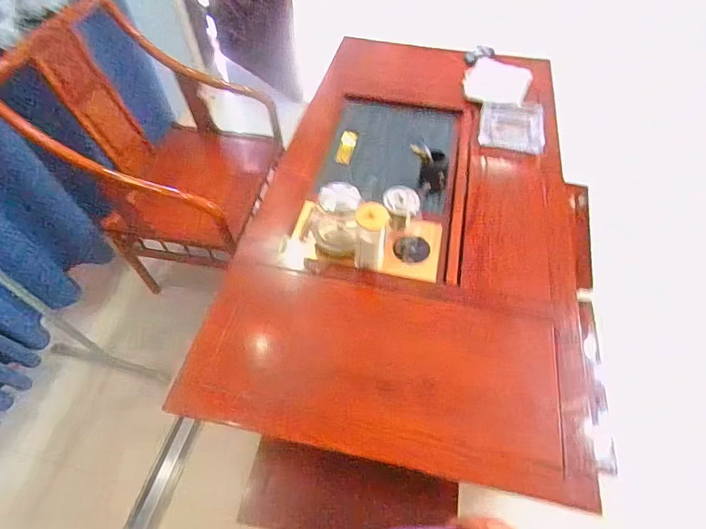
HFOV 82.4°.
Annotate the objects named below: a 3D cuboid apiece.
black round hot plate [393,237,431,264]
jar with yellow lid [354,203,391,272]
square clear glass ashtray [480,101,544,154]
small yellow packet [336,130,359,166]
[{"bbox_3d":[0.150,-0.039,1.031,0.089,0.010,0.073,-4,67,5],"label":"black round hot plate"},{"bbox_3d":[0.041,-0.052,0.912,0.069,0.184,0.063,0,56,0],"label":"jar with yellow lid"},{"bbox_3d":[0.502,-0.439,1.270,0.189,0.032,0.213,11,56,7],"label":"square clear glass ashtray"},{"bbox_3d":[-0.020,-0.380,1.301,0.048,0.008,0.155,18,58,-7],"label":"small yellow packet"}]

